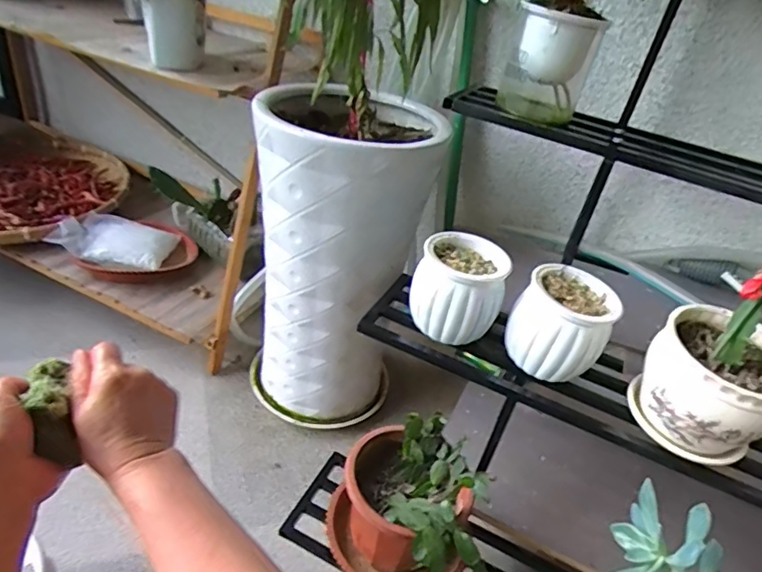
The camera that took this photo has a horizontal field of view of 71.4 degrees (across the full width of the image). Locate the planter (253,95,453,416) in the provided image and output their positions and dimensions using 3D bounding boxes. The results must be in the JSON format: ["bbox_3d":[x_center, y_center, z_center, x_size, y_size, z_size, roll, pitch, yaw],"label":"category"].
[{"bbox_3d":[-0.082,-0.052,0.930,0.263,0.507,0.296,7,35,-6],"label":"planter"}]

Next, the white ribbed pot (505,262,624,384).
[{"bbox_3d":[0.212,0.043,0.621,0.104,0.096,0.103,8,35,-5],"label":"white ribbed pot"}]

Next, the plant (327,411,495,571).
[{"bbox_3d":[0.029,0.270,0.639,0.170,0.146,0.178,7,35,-6],"label":"plant"}]

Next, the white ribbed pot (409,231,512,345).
[{"bbox_3d":[0.100,0.001,0.652,0.102,0.094,0.108,8,35,-5],"label":"white ribbed pot"}]

